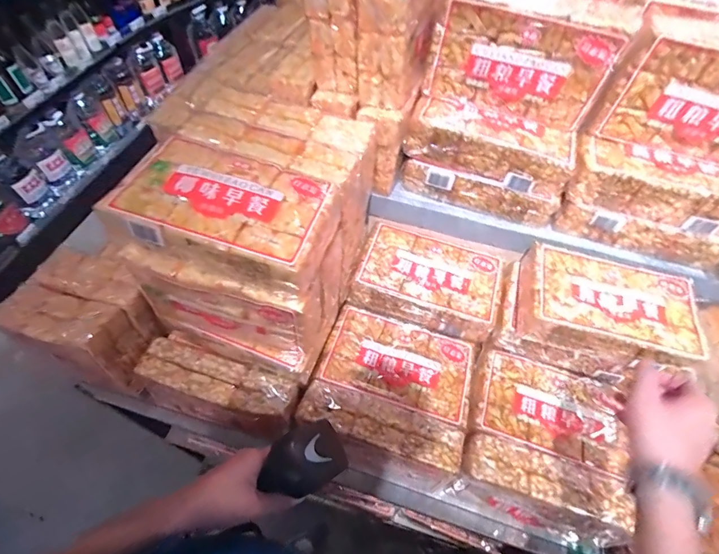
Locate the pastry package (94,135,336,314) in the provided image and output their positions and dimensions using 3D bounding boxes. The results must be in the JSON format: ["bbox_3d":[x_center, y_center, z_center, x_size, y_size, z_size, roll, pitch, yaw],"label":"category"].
[{"bbox_3d":[-0.153,-0.070,0.462,0.233,0.080,0.152,13,57,5],"label":"pastry package"}]

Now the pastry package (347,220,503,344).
[{"bbox_3d":[0.117,0.004,0.666,0.232,0.061,0.145,18,57,8],"label":"pastry package"}]

